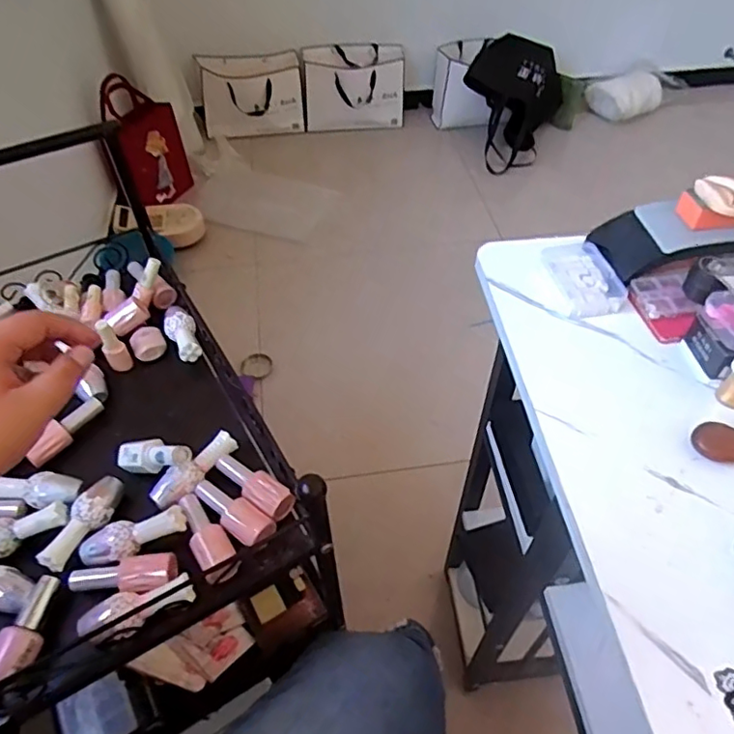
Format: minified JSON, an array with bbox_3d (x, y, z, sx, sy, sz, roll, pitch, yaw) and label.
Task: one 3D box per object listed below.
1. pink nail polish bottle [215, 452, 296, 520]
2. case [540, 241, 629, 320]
[{"bbox_3d":[-0.109,0.113,0.555,0.090,0.024,0.029,29,57,25],"label":"pink nail polish bottle"},{"bbox_3d":[0.217,-0.091,0.594,0.069,0.018,0.093,-14,50,-9],"label":"case"}]

